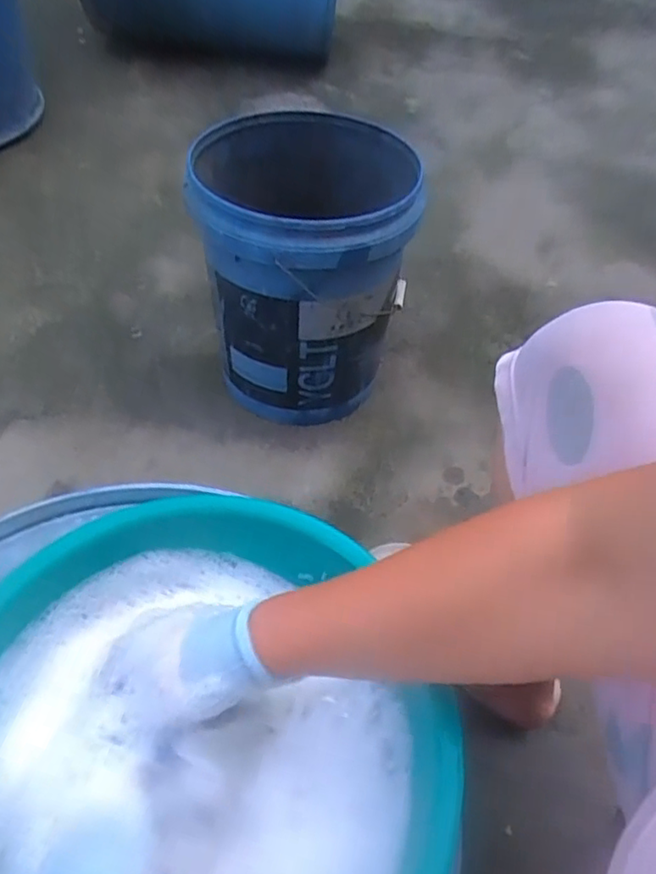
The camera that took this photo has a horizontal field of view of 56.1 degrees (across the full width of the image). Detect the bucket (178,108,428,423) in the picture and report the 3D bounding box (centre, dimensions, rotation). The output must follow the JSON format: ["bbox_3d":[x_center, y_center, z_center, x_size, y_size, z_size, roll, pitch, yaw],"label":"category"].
[{"bbox_3d":[-0.037,-0.222,0.938,0.280,0.395,0.269,3,51,-3],"label":"bucket"}]

